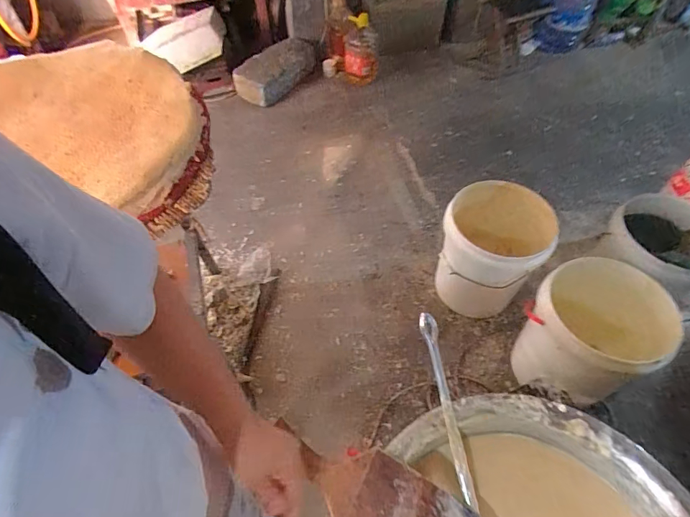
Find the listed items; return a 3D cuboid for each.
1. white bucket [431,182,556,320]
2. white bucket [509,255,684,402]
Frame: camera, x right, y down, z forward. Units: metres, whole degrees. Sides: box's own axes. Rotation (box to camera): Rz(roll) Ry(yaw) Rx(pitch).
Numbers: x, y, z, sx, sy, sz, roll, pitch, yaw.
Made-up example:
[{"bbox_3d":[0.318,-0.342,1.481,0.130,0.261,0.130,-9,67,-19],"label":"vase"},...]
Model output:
[{"bbox_3d":[0.456,-0.016,1.337,0.284,0.375,0.280,0,53,0],"label":"white bucket"},{"bbox_3d":[0.675,0.209,1.168,0.300,0.370,0.296,0,53,0],"label":"white bucket"}]

